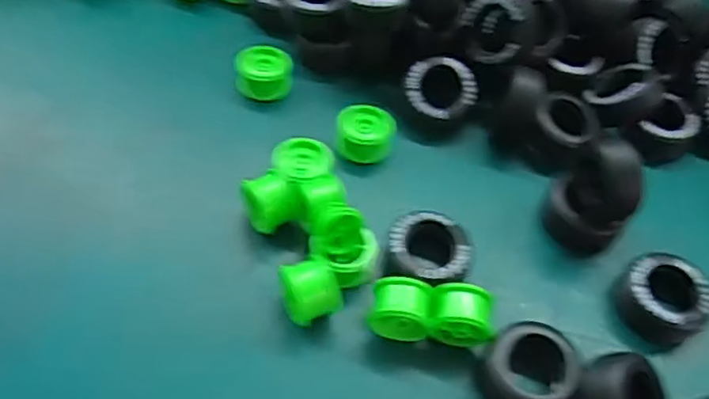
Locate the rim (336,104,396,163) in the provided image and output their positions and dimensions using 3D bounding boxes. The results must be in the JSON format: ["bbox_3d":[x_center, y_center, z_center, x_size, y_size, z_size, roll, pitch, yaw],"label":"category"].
[{"bbox_3d":[0.008,-0.043,0.410,0.037,0.019,0.032,8,54,1],"label":"rim"}]

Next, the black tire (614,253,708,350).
[{"bbox_3d":[0.177,0.055,0.359,0.042,0.026,0.046,-25,60,-21],"label":"black tire"}]

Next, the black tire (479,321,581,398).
[{"bbox_3d":[0.089,0.091,0.326,0.046,0.026,0.048,2,55,-3],"label":"black tire"}]

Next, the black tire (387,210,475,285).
[{"bbox_3d":[0.042,0.034,0.364,0.046,0.029,0.046,10,54,2],"label":"black tire"}]

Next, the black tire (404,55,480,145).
[{"bbox_3d":[0.057,-0.070,0.432,0.046,0.028,0.051,6,82,-5],"label":"black tire"}]

